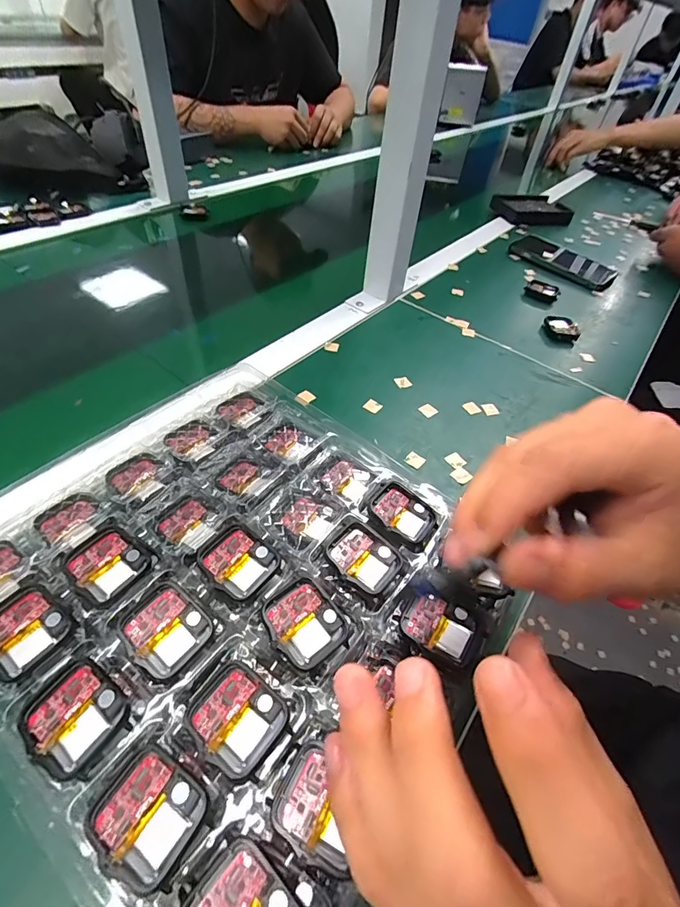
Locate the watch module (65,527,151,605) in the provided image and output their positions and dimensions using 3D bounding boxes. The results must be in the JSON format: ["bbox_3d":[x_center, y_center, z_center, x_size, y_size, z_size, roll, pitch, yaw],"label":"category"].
[{"bbox_3d":[-0.136,0.064,0.245,0.039,0.005,0.036,30,52,19],"label":"watch module"}]

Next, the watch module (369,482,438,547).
[{"bbox_3d":[0.043,0.042,0.289,0.045,0.010,0.037,39,50,12],"label":"watch module"}]

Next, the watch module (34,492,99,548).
[{"bbox_3d":[-0.172,0.043,0.268,0.033,0.007,0.035,35,54,23],"label":"watch module"}]

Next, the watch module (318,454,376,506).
[{"bbox_3d":[0.004,0.020,0.317,0.034,0.012,0.038,33,53,21],"label":"watch module"}]

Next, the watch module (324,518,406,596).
[{"bbox_3d":[0.014,0.065,0.261,0.043,0.014,0.035,32,53,21],"label":"watch module"}]

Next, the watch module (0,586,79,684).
[{"bbox_3d":[-0.164,0.093,0.219,0.041,0.004,0.038,31,52,20],"label":"watch module"}]

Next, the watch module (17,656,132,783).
[{"bbox_3d":[-0.122,0.122,0.194,0.045,0.005,0.039,31,53,20],"label":"watch module"}]

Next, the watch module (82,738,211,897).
[{"bbox_3d":[-0.080,0.152,0.176,0.044,0.005,0.038,26,51,16],"label":"watch module"}]

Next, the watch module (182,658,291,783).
[{"bbox_3d":[-0.050,0.125,0.201,0.043,0.006,0.037,31,52,20],"label":"watch module"}]

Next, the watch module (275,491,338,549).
[{"bbox_3d":[-0.024,0.044,0.285,0.034,0.008,0.037,30,52,20],"label":"watch module"}]

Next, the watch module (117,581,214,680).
[{"bbox_3d":[-0.093,0.093,0.224,0.042,0.009,0.037,31,52,20],"label":"watch module"}]

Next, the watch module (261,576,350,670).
[{"bbox_3d":[-0.019,0.094,0.232,0.037,0.014,0.041,-33,59,-30],"label":"watch module"}]

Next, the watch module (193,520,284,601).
[{"bbox_3d":[-0.061,0.065,0.254,0.042,0.008,0.037,30,52,19],"label":"watch module"}]

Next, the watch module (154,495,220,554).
[{"bbox_3d":[-0.099,0.047,0.276,0.036,0.007,0.032,30,52,19],"label":"watch module"}]

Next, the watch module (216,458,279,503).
[{"bbox_3d":[-0.068,0.019,0.303,0.035,0.007,0.034,31,52,20],"label":"watch module"}]

